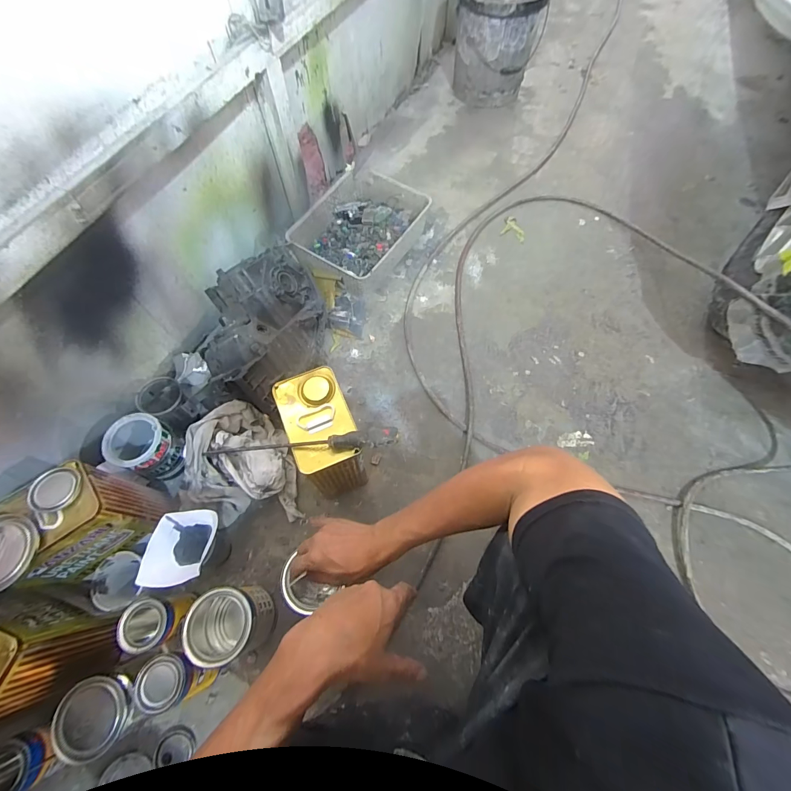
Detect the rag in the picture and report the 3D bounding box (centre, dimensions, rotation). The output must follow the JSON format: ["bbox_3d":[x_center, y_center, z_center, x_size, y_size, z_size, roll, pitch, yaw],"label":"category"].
[{"bbox_3d":[-0.327,0.139,0.746,0.224,0.090,0.244,-8,66,-3],"label":"rag"}]

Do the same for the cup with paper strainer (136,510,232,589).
[{"bbox_3d":[-0.352,0.274,0.648,0.098,0.145,0.114,2,66,2],"label":"cup with paper strainer"}]

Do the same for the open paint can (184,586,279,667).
[{"bbox_3d":[-0.274,0.381,0.610,0.108,0.133,0.099,0,66,0],"label":"open paint can"}]

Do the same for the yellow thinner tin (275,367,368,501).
[{"bbox_3d":[-0.126,0.086,0.691,0.106,0.253,0.174,-20,67,-9],"label":"yellow thinner tin"}]

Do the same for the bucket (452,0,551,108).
[{"bbox_3d":[0.363,-1.281,1.300,0.294,0.329,0.296,10,66,5],"label":"bucket"}]

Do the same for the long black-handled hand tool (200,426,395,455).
[{"bbox_3d":[-0.146,0.072,0.552,0.298,0.042,0.026,-2,66,0],"label":"long black-handled hand tool"}]

